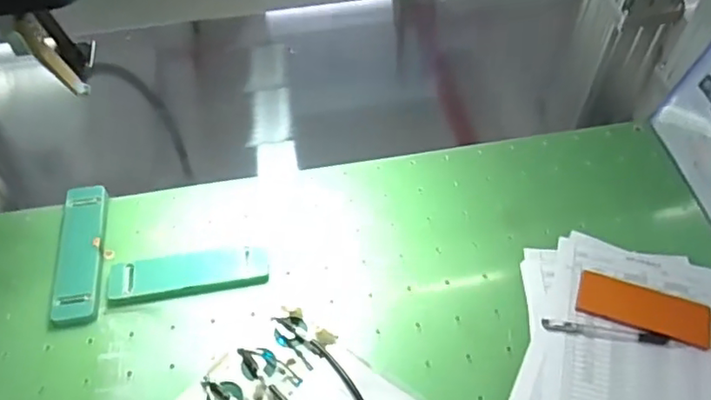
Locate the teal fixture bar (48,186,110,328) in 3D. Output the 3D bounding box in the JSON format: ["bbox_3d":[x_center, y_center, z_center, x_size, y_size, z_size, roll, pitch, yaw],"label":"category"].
[{"bbox_3d":[-0.360,0.068,0.795,0.056,0.023,0.199,-6,56,-3],"label":"teal fixture bar"}]

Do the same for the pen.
[{"bbox_3d":[0.302,0.156,0.711,0.159,0.011,0.014,8,56,7],"label":"pen"}]

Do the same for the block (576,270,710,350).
[{"bbox_3d":[0.346,0.128,0.725,0.148,0.014,0.061,19,58,13],"label":"block"}]

